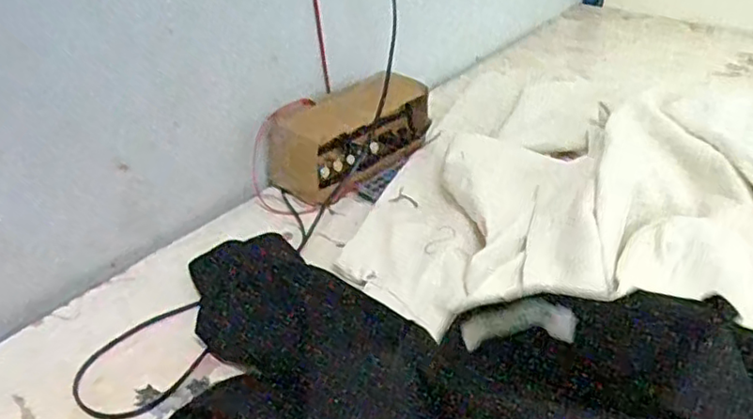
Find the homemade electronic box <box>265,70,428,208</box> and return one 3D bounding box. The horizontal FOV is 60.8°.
[{"bbox_3d":[-0.024,-0.082,0.693,0.076,0.080,0.180,28,44,36],"label":"homemade electronic box"}]

